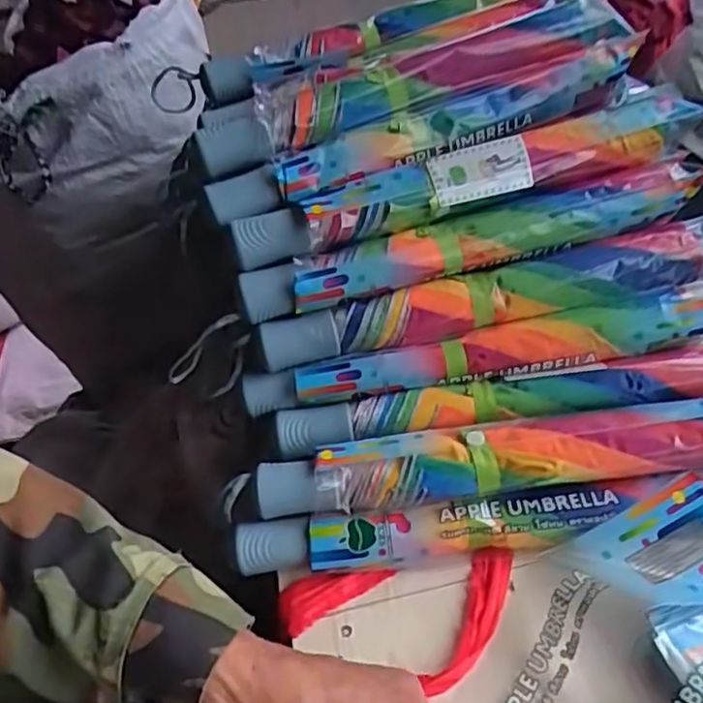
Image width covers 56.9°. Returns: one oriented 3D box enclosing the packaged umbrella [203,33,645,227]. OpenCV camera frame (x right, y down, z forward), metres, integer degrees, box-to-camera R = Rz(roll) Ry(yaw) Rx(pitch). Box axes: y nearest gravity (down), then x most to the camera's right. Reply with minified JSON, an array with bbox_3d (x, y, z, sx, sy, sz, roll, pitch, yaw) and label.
[{"bbox_3d":[0.061,-0.177,0.511,0.364,0.048,0.055,-19,45,-11],"label":"packaged umbrella"}]

